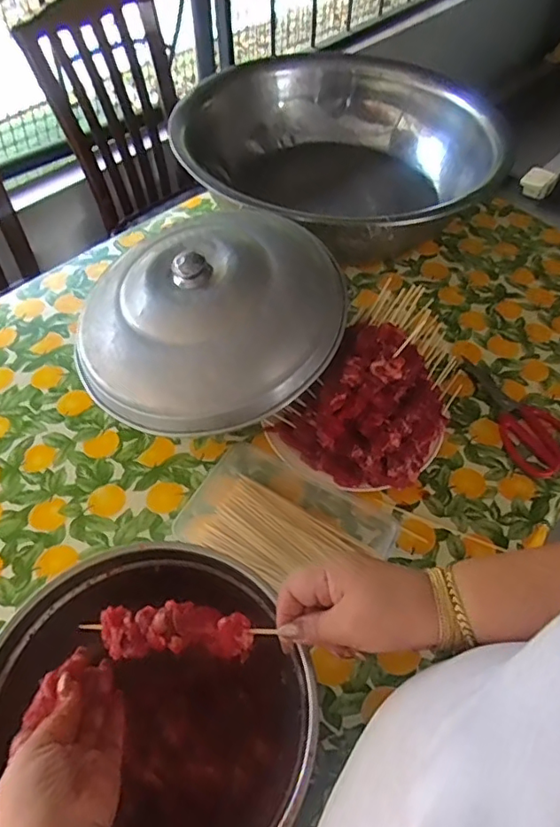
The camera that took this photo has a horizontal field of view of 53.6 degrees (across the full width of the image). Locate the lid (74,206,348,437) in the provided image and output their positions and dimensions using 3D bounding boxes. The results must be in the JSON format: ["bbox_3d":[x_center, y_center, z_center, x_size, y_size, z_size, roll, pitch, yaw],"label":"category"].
[{"bbox_3d":[-0.085,-0.133,0.712,0.352,0.112,0.299,-22,57,-17],"label":"lid"}]

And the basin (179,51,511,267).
[{"bbox_3d":[0.107,-0.475,1.057,0.594,0.180,0.538,-36,62,-25],"label":"basin"}]

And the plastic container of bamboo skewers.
[{"bbox_3d":[0.007,0.130,0.677,0.243,0.042,0.156,22,56,15],"label":"plastic container of bamboo skewers"}]

